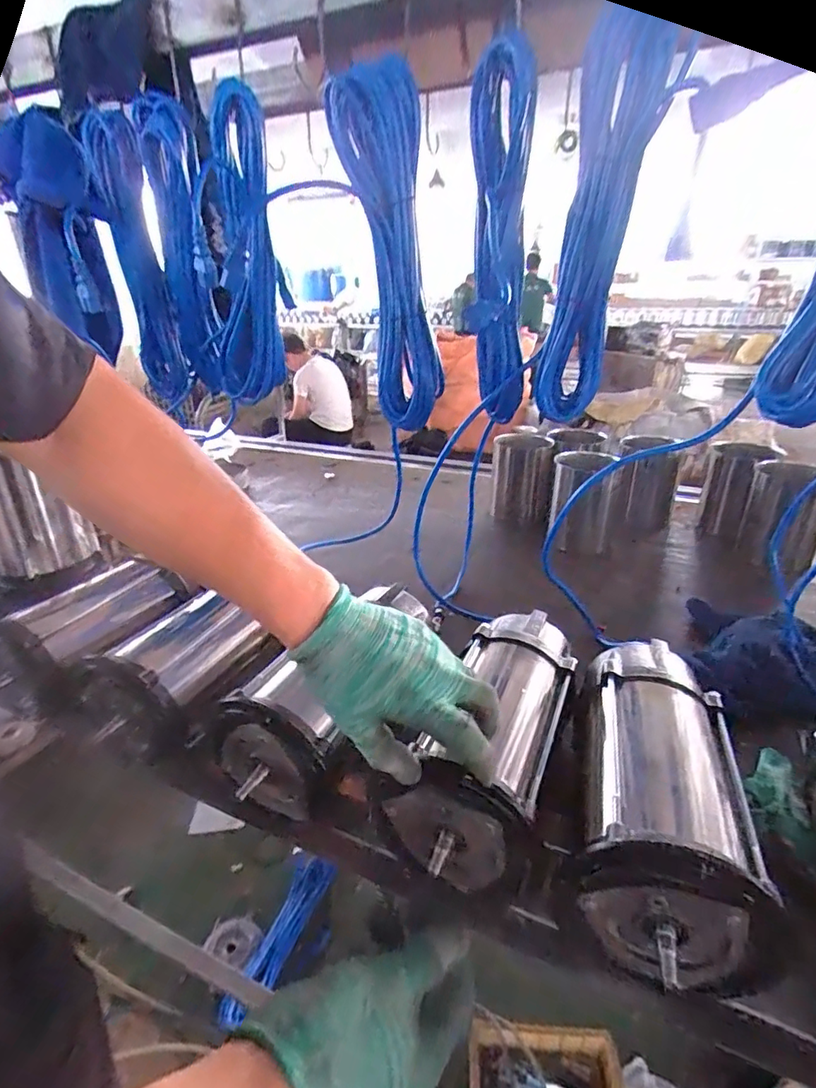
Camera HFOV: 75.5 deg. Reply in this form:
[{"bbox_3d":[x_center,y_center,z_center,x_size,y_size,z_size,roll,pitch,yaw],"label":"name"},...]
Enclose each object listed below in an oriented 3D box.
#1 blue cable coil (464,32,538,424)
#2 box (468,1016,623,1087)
[{"bbox_3d":[0.100,-0.310,0.571,0.078,0.338,0.124,2,26,6],"label":"blue cable coil"},{"bbox_3d":[0.228,0.914,0.875,0.253,0.070,0.175,3,26,8],"label":"box"}]

